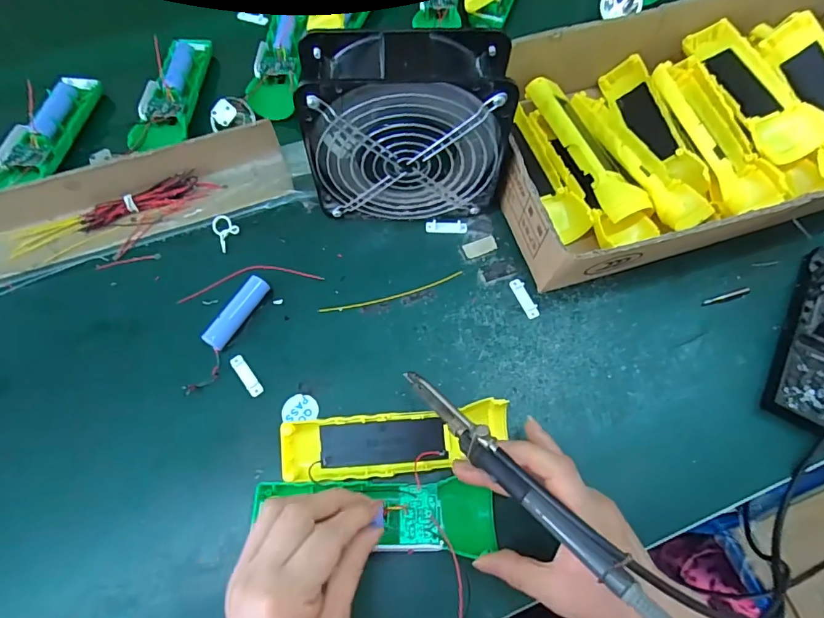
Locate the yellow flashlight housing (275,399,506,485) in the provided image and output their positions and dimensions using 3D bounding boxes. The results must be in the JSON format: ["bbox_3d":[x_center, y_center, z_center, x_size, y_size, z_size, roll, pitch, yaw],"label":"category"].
[{"bbox_3d":[-0.011,0.096,0.344,0.163,0.021,0.043,-7,69,-3],"label":"yellow flashlight housing"}]

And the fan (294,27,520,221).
[{"bbox_3d":[-0.004,-0.137,0.381,0.151,0.148,0.067,-2,66,-2],"label":"fan"}]

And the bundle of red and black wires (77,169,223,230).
[{"bbox_3d":[-0.237,-0.100,0.430,0.116,0.016,0.022,-20,67,-10],"label":"bundle of red and black wires"}]

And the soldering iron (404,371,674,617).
[{"bbox_3d":[0.062,0.102,0.274,0.014,0.021,0.195,-40,56,-14],"label":"soldering iron"}]

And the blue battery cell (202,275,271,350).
[{"bbox_3d":[-0.142,0.003,0.388,0.017,0.016,0.066,30,68,12],"label":"blue battery cell"}]

